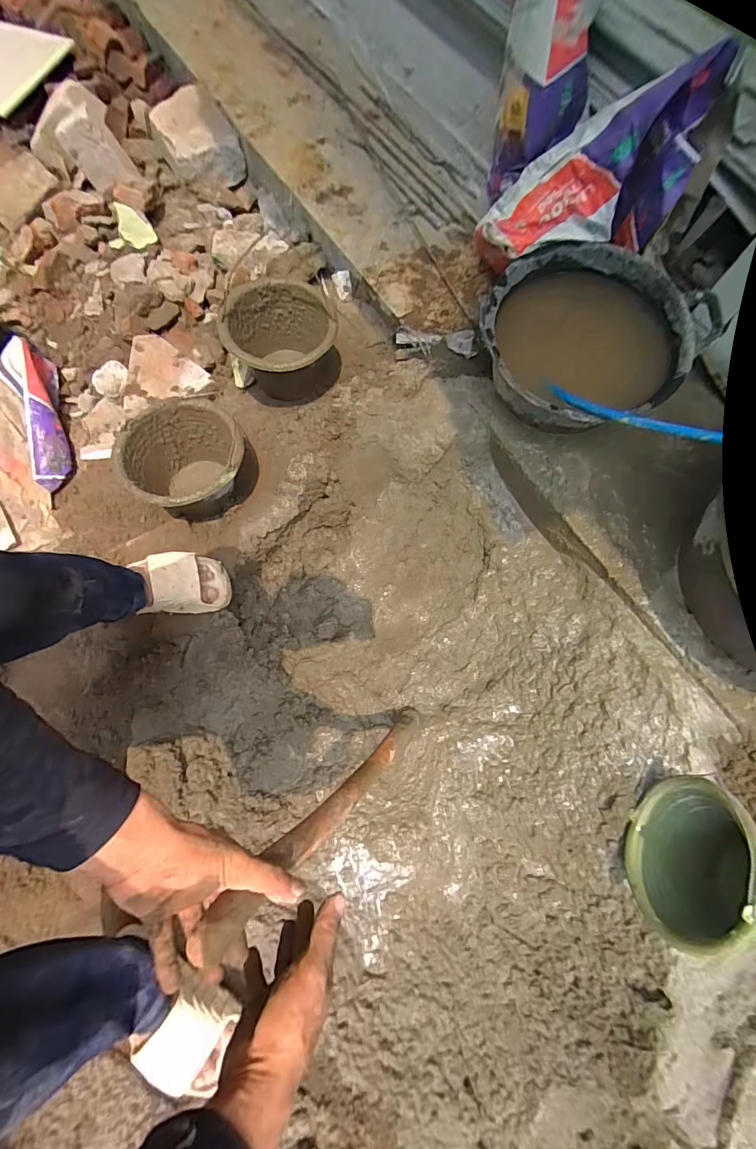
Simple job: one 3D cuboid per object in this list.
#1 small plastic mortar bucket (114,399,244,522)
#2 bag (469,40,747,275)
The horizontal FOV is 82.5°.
[{"bbox_3d":[-0.408,-0.237,0.967,0.226,0.199,0.238,0,75,0],"label":"small plastic mortar bucket"},{"bbox_3d":[0.419,-0.821,0.887,0.394,0.272,0.201,-5,75,-2],"label":"bag"}]

